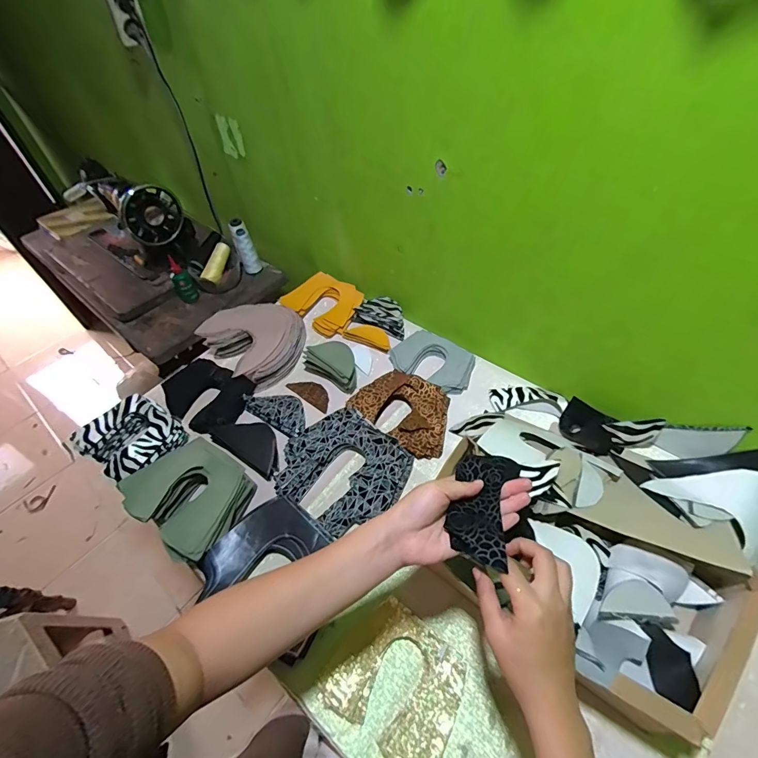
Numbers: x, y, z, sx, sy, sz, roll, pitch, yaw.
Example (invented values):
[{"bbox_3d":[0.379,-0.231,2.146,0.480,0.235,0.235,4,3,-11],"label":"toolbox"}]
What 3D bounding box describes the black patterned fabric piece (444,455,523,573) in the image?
[{"bbox_3d":[0.103,0.125,0.394,0.058,0.016,0.111,11,48,14],"label":"black patterned fabric piece"}]

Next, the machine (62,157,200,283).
[{"bbox_3d":[-0.678,-0.442,1.079,0.402,0.230,0.176,34,60,28],"label":"machine"}]

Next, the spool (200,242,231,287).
[{"bbox_3d":[-0.403,-0.290,0.994,0.032,0.034,0.109,13,76,16],"label":"spool"}]

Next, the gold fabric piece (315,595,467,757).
[{"bbox_3d":[0.022,0.361,0.478,0.152,0.008,0.132,27,57,24],"label":"gold fabric piece"}]

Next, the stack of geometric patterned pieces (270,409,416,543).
[{"bbox_3d":[-0.060,0.141,0.643,0.196,0.029,0.178,33,60,28],"label":"stack of geometric patterned pieces"}]

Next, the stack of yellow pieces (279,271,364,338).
[{"bbox_3d":[-0.125,-0.176,0.918,0.174,0.046,0.136,34,60,28],"label":"stack of yellow pieces"}]

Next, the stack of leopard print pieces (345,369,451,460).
[{"bbox_3d":[0.049,0.050,0.711,0.190,0.037,0.132,34,60,28],"label":"stack of leopard print pieces"}]

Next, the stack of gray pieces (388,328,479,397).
[{"bbox_3d":[0.107,-0.034,0.784,0.160,0.028,0.109,30,58,26],"label":"stack of gray pieces"}]

